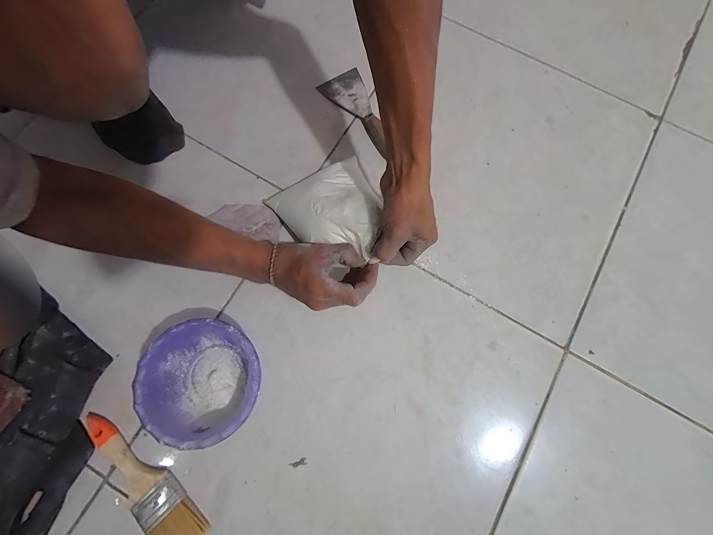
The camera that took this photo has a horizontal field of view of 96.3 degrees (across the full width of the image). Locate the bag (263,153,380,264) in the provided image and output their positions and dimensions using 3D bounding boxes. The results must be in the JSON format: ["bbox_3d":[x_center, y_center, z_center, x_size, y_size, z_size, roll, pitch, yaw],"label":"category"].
[{"bbox_3d":[-0.027,-0.073,0.399,0.131,0.061,0.128,-28,78,-8],"label":"bag"}]

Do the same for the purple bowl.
[{"bbox_3d":[-0.168,0.127,0.363,0.124,0.060,0.122,0,76,-1],"label":"purple bowl"}]

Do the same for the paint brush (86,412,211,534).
[{"bbox_3d":[-0.240,0.235,0.354,0.049,0.019,0.181,-43,81,-10],"label":"paint brush"}]

